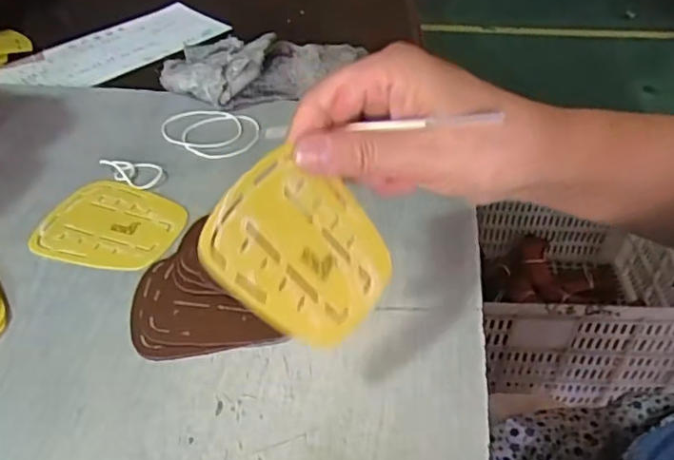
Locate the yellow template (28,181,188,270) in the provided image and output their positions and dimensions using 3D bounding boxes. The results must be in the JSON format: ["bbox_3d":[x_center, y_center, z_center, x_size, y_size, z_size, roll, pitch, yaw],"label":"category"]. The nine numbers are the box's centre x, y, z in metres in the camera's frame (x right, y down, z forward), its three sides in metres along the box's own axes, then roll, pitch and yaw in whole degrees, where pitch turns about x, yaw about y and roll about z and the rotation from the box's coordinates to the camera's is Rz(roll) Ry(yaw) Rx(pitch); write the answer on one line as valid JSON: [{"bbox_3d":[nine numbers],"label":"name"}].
[{"bbox_3d":[-0.142,-0.004,0.386,0.086,0.004,0.072,10,43,10],"label":"yellow template"}]

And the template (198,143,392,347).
[{"bbox_3d":[-0.015,0.009,0.275,0.070,0.084,0.004,-54,19,-20],"label":"template"}]

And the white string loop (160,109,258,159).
[{"bbox_3d":[-0.096,-0.075,0.457,0.075,0.004,0.055,5,43,5],"label":"white string loop"}]

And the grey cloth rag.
[{"bbox_3d":[-0.057,-0.141,0.508,0.167,0.036,0.071,-17,45,-18],"label":"grey cloth rag"}]

